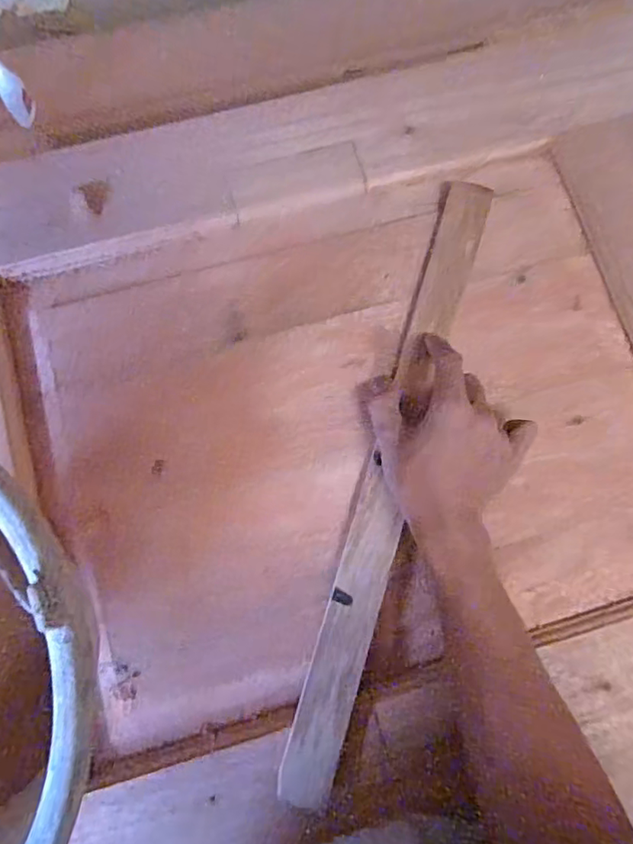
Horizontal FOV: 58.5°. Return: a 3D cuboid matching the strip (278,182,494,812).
[{"bbox_3d":[0.061,0.031,0.437,0.038,0.010,0.490,16,78,3],"label":"strip"}]

